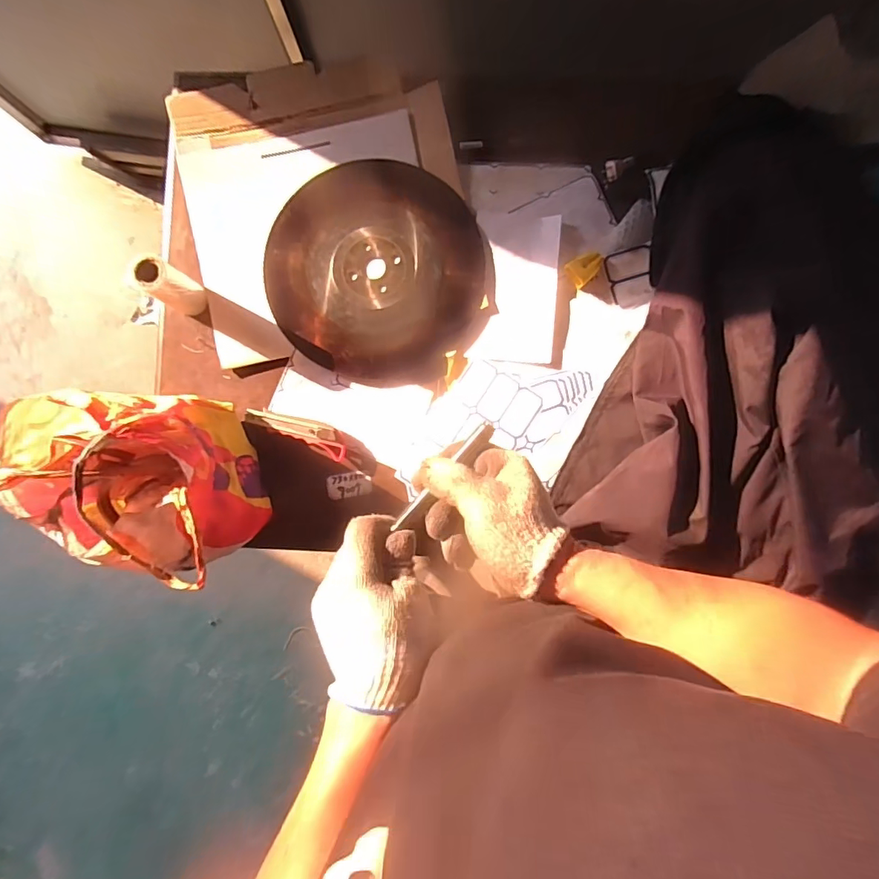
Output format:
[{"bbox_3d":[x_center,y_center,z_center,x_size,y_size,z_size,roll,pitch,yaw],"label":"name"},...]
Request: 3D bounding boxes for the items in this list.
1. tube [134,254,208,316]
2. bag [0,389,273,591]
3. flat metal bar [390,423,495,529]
[{"bbox_3d":[-0.349,-0.200,0.633,0.047,0.098,0.044,0,87,3],"label":"tube"},{"bbox_3d":[-0.306,0.038,0.538,0.218,0.224,0.183,13,87,3],"label":"bag"},{"bbox_3d":[0.004,0.029,0.408,0.011,0.008,0.114,44,98,-1],"label":"flat metal bar"}]

